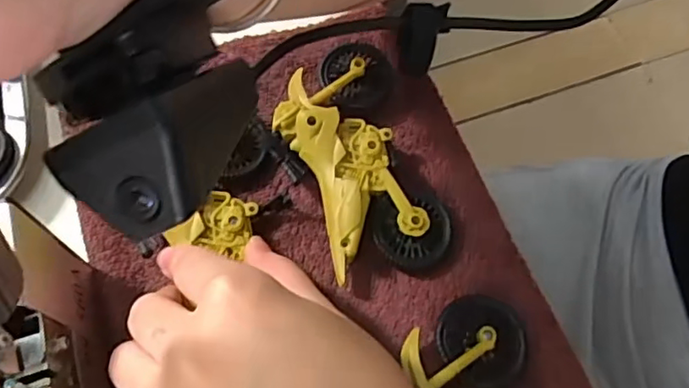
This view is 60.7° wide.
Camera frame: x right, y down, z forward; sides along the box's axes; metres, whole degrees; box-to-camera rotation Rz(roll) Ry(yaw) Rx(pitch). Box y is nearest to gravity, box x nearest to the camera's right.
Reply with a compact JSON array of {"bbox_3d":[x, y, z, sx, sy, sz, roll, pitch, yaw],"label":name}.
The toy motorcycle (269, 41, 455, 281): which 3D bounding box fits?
[{"bbox_3d":[0.004,-0.015,0.279,0.064,0.024,0.108,-16,65,-9],"label":"toy motorcycle"}]

